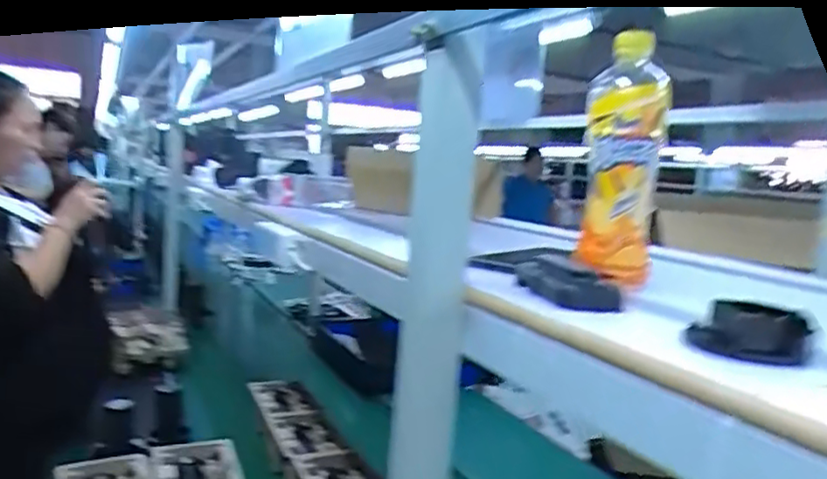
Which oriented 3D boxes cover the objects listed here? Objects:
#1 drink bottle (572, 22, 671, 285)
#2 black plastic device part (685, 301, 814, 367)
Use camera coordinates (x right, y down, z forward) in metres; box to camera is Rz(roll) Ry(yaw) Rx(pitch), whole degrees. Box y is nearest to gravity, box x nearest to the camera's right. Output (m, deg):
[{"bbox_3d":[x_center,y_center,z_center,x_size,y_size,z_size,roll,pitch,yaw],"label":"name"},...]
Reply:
[{"bbox_3d":[0.176,-0.070,0.551,0.062,0.204,0.060,7,7,19],"label":"drink bottle"},{"bbox_3d":[0.195,0.051,0.378,0.061,0.026,0.061,8,7,29],"label":"black plastic device part"}]

